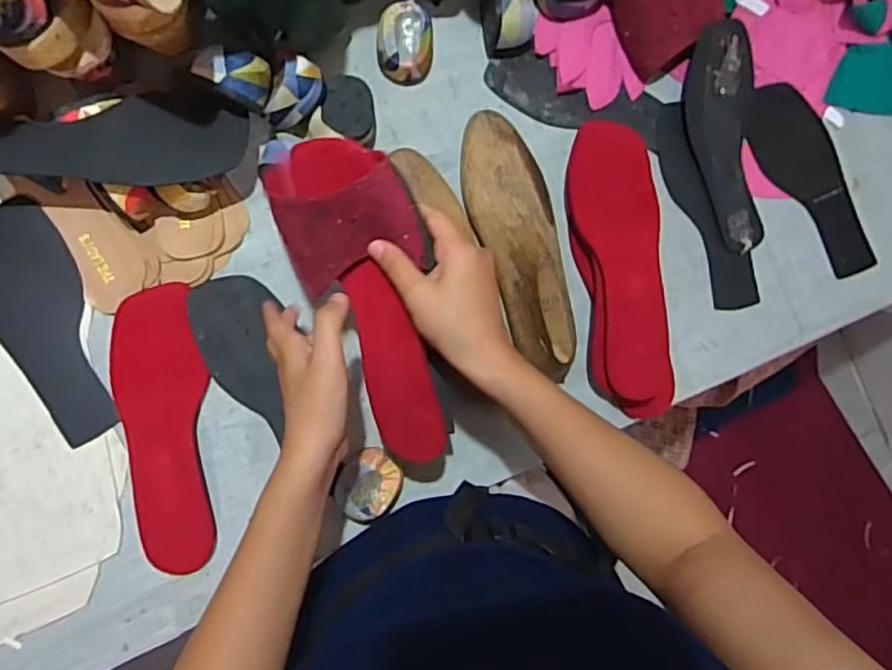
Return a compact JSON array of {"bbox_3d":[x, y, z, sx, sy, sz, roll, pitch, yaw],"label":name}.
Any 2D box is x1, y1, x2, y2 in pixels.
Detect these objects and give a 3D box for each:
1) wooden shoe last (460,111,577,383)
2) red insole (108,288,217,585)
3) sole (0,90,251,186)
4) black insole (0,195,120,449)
[{"bbox_3d":[0.073,-0.081,0.560,0.072,0.077,0.240,-17,89,-8],"label":"wooden shoe last"},{"bbox_3d":[-0.235,0.080,0.542,0.070,0.011,0.234,-10,90,-13],"label":"red insole"},{"bbox_3d":[-0.264,-0.151,0.518,0.204,0.017,0.076,-16,93,-11],"label":"sole"},{"bbox_3d":[-0.337,-0.011,0.542,0.079,0.004,0.206,-26,91,-7],"label":"black insole"}]

